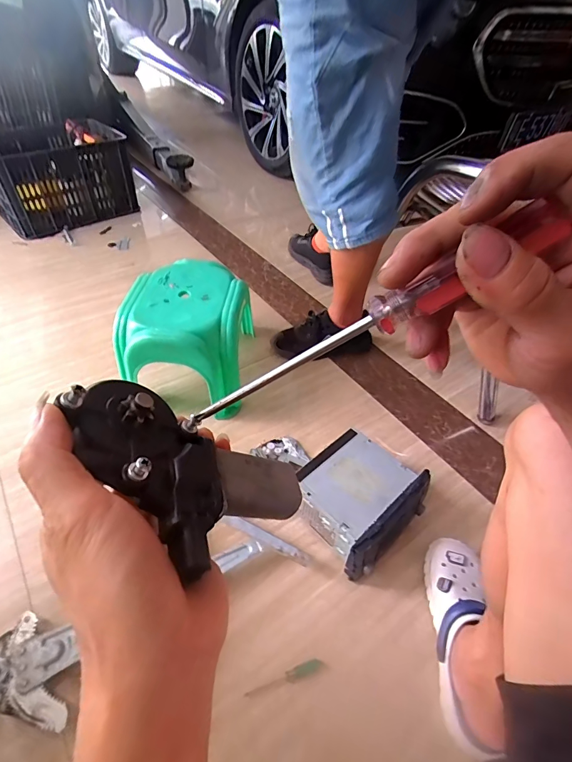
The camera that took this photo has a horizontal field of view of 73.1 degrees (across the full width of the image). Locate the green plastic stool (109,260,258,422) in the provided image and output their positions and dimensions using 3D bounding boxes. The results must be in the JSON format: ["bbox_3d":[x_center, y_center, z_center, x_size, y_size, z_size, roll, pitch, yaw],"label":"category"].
[{"bbox_3d":[-0.238,-0.108,0.937,0.269,0.227,0.298,5,46,1],"label":"green plastic stool"}]

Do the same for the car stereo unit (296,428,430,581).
[{"bbox_3d":[0.135,0.220,0.732,0.196,0.121,0.191,-32,56,-29],"label":"car stereo unit"}]

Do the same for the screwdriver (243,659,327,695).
[{"bbox_3d":[0.001,0.458,0.591,0.123,0.020,0.020,-16,52,-16],"label":"screwdriver"}]

